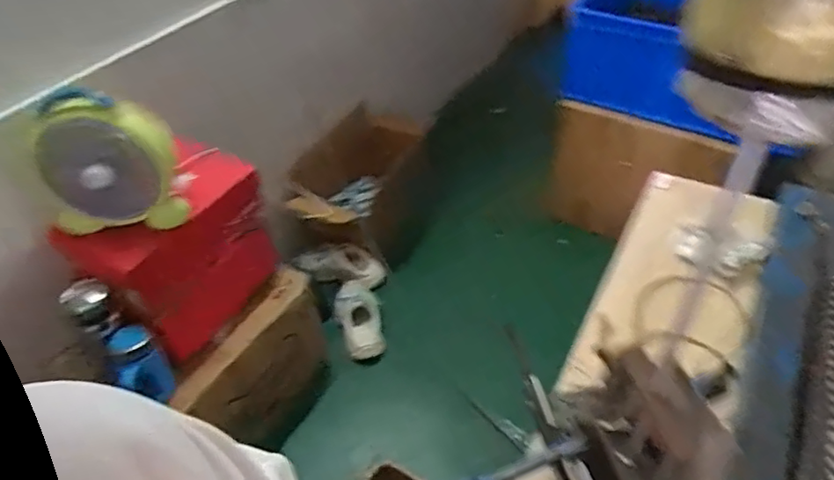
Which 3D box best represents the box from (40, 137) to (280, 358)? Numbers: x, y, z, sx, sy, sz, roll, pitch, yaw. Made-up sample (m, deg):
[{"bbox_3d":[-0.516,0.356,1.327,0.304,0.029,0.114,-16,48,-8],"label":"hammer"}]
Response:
[{"bbox_3d":[-0.465,0.025,1.172,0.231,0.269,0.344,30,53,30],"label":"box"}]

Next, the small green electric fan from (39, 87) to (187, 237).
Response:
[{"bbox_3d":[-0.541,-0.141,1.012,0.224,0.243,0.138,-14,45,-11],"label":"small green electric fan"}]

